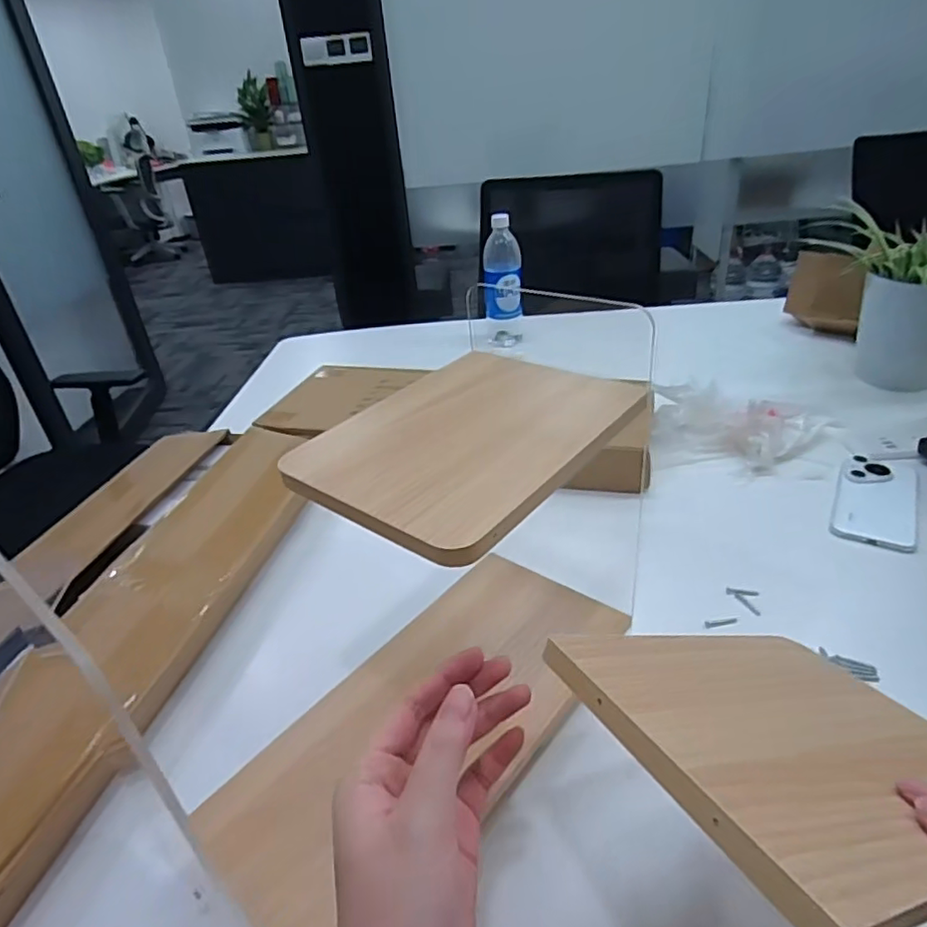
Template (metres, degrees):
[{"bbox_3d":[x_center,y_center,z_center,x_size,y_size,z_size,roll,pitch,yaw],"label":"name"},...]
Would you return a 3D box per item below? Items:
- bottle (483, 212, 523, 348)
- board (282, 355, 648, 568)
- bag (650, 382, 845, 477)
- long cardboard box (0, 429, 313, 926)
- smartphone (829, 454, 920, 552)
[{"bbox_3d":[0.075,-0.336,1.133,0.071,0.219,0.073,-4,31,2],"label":"bottle"},{"bbox_3d":[0.000,-0.020,0.379,0.161,0.017,0.196,21,40,36],"label":"board"},{"bbox_3d":[0.372,-0.048,0.786,0.248,0.059,0.155,1,32,9],"label":"bag"},{"bbox_3d":[-0.346,0.130,0.562,0.248,0.066,0.560,2,32,12],"label":"long cardboard box"},{"bbox_3d":[0.466,0.037,0.679,0.078,0.010,0.180,15,37,29],"label":"smartphone"}]

